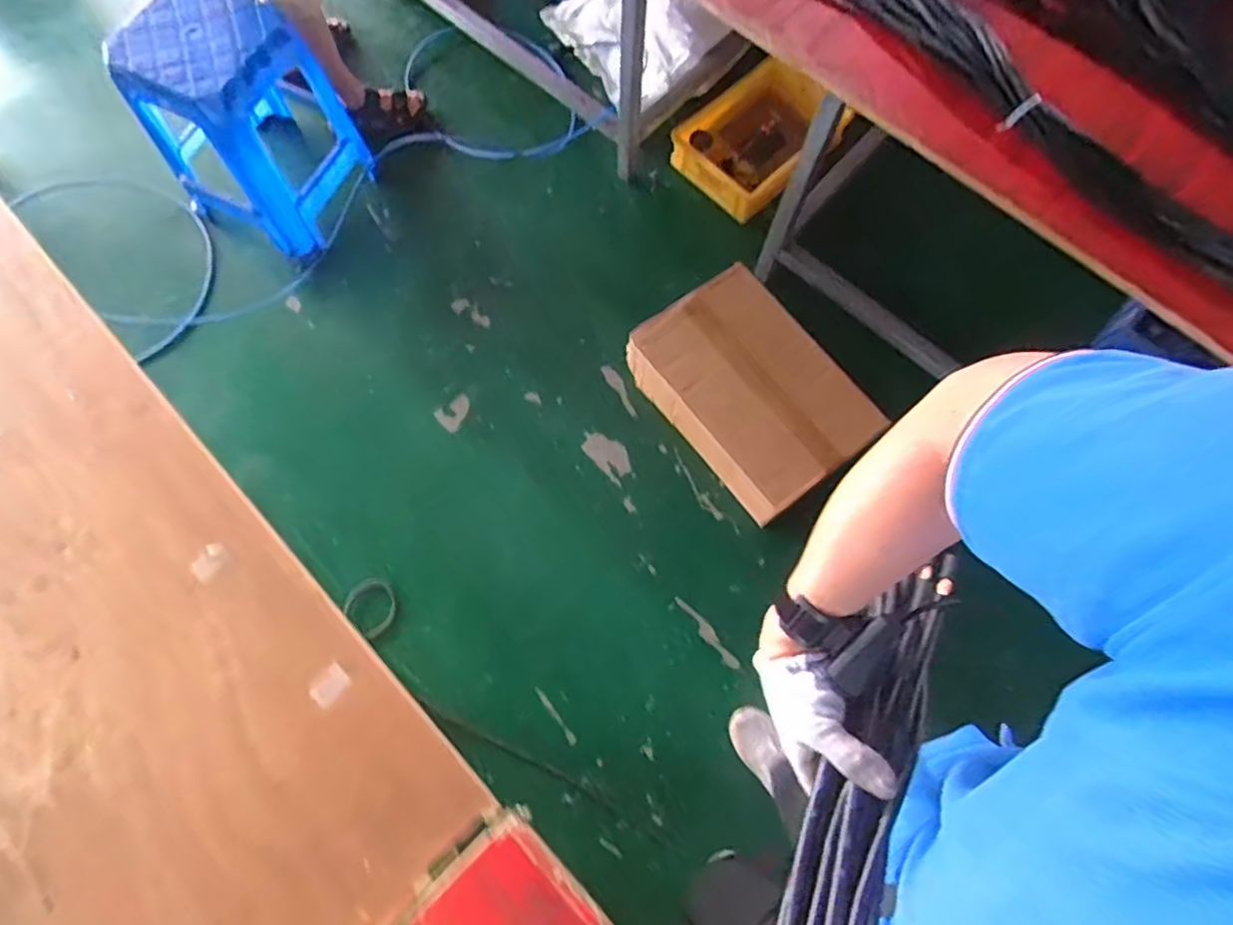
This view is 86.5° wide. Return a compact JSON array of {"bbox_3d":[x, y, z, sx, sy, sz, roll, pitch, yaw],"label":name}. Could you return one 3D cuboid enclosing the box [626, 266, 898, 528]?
[{"bbox_3d":[0.328,-0.159,1.567,0.352,0.189,0.552,-35,76,-11],"label":"box"}]

